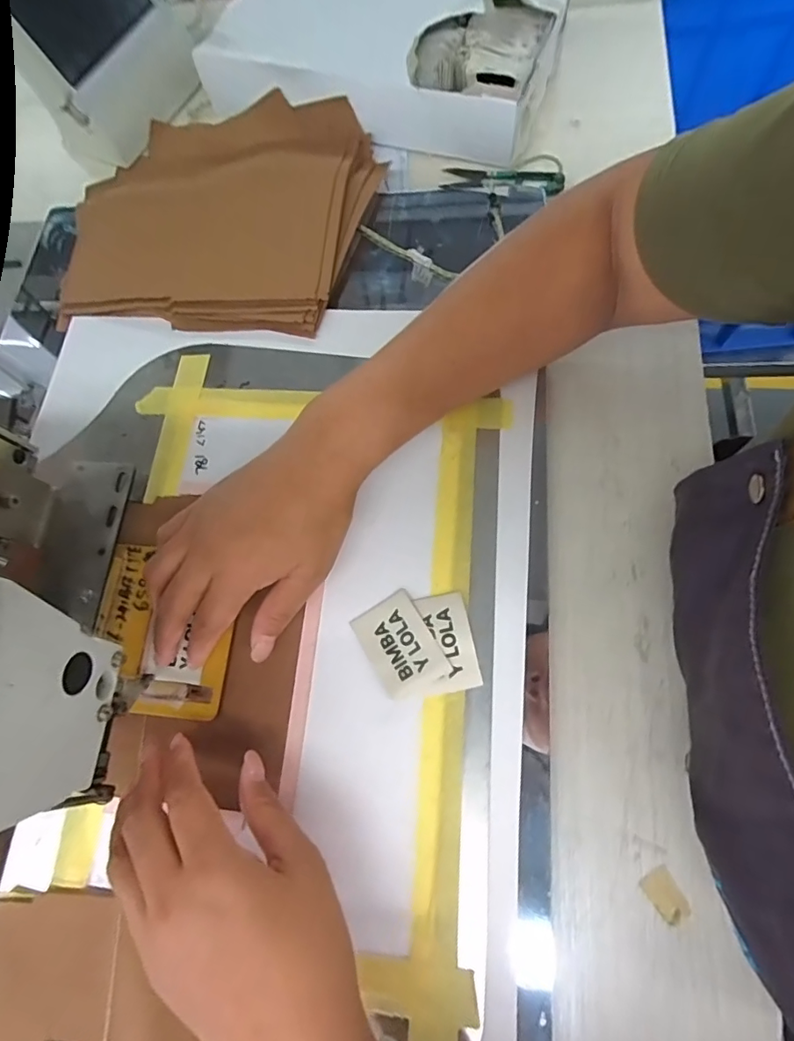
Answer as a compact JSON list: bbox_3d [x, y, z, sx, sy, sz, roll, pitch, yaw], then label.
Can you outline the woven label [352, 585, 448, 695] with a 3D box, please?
[{"bbox_3d":[0.001,0.076,0.308,0.040,0.004,0.056,-33,64,-2],"label":"woven label"}]

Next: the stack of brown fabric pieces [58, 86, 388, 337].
[{"bbox_3d":[-0.160,-0.275,0.448,0.275,0.030,0.255,4,70,13],"label":"stack of brown fabric pieces"}]

